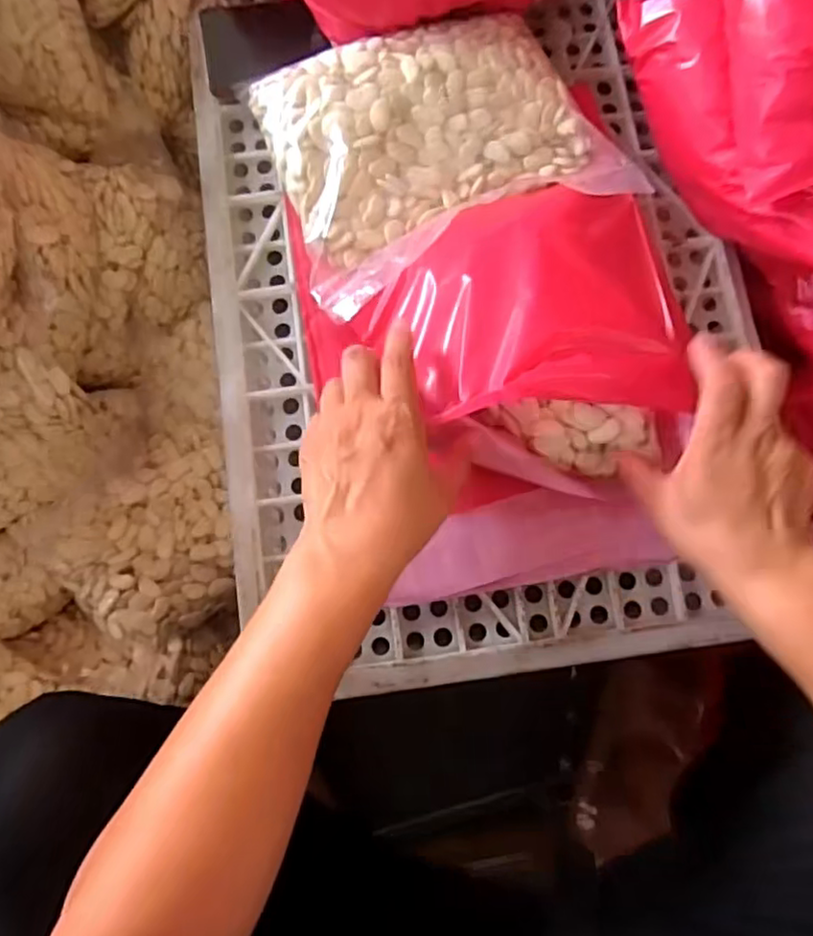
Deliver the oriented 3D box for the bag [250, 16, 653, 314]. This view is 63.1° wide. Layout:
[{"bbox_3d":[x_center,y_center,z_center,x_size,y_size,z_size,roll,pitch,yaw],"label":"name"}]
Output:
[{"bbox_3d":[0.023,-0.236,0.481,0.234,0.033,0.199,-21,80,-5],"label":"bag"}]

